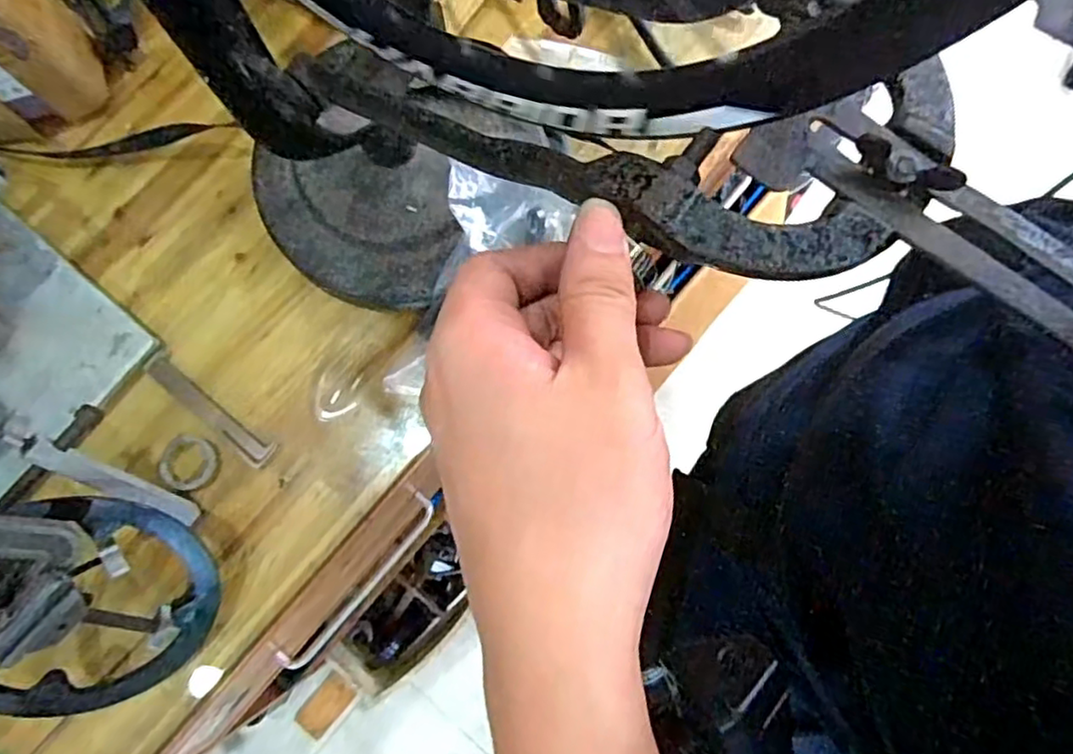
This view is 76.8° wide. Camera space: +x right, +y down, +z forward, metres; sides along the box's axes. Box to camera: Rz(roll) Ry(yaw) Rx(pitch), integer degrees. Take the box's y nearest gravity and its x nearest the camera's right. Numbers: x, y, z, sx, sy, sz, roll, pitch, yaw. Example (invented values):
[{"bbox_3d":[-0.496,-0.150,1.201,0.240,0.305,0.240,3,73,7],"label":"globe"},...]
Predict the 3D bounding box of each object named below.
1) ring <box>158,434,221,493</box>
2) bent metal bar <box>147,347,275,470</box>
[{"bbox_3d":[-0.289,0.071,0.563,0.052,0.004,0.044,16,80,4],"label":"ring"},{"bbox_3d":[-0.275,0.027,0.568,0.134,0.004,0.023,37,82,7],"label":"bent metal bar"}]

